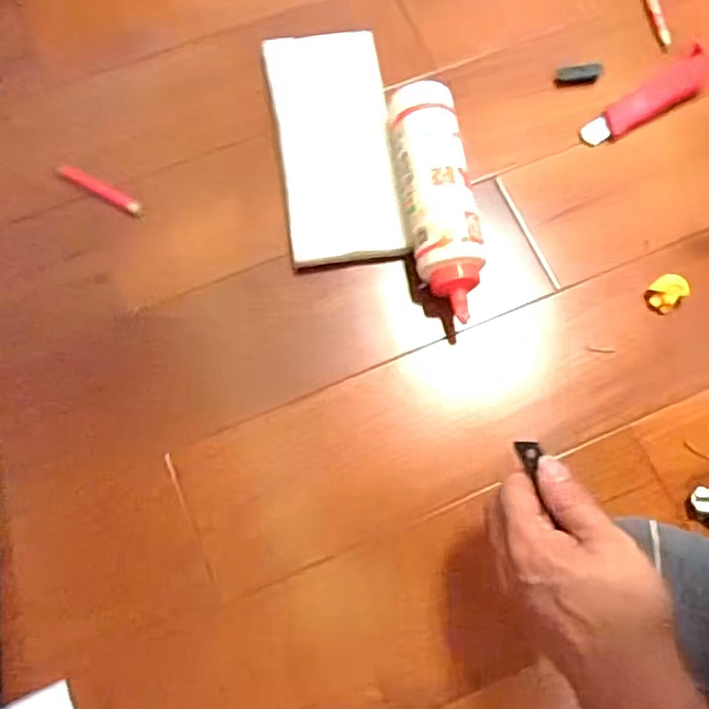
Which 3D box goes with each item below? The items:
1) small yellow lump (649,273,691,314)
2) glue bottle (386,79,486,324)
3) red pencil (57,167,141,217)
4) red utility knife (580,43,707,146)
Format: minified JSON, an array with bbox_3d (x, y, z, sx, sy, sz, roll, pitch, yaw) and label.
[{"bbox_3d":[0.269,-0.052,0.532,0.028,0.026,0.026,1,73,-2],"label":"small yellow lump"},{"bbox_3d":[0.070,-0.128,0.529,0.062,0.060,0.207,-6,73,-2],"label":"glue bottle"},{"bbox_3d":[-0.230,-0.150,0.555,0.098,0.009,0.012,31,74,7],"label":"red pencil"},{"bbox_3d":[0.286,-0.247,0.594,0.157,0.021,0.038,-35,77,-12],"label":"red utility knife"}]

